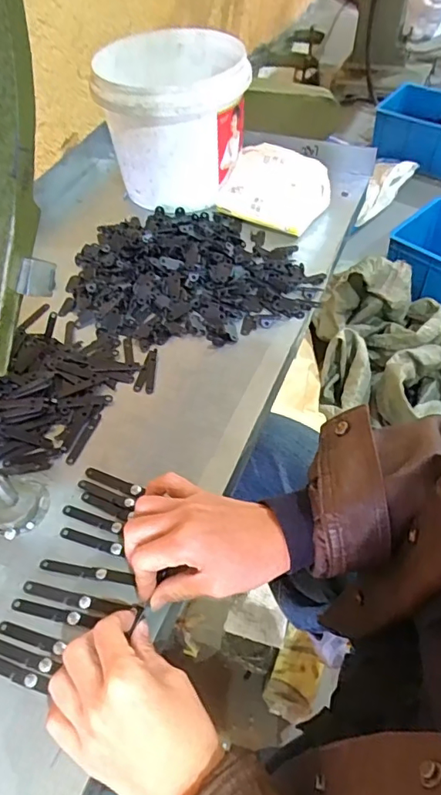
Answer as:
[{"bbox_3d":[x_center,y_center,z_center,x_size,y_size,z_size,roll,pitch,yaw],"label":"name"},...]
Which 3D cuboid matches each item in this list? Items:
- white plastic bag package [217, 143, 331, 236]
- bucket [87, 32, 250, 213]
[{"bbox_3d":[0.061,-0.260,0.624,0.129,0.074,0.067,22,57,19],"label":"white plastic bag package"},{"bbox_3d":[-0.055,-0.352,0.657,0.167,0.140,0.177,-2,53,2],"label":"bucket"}]

